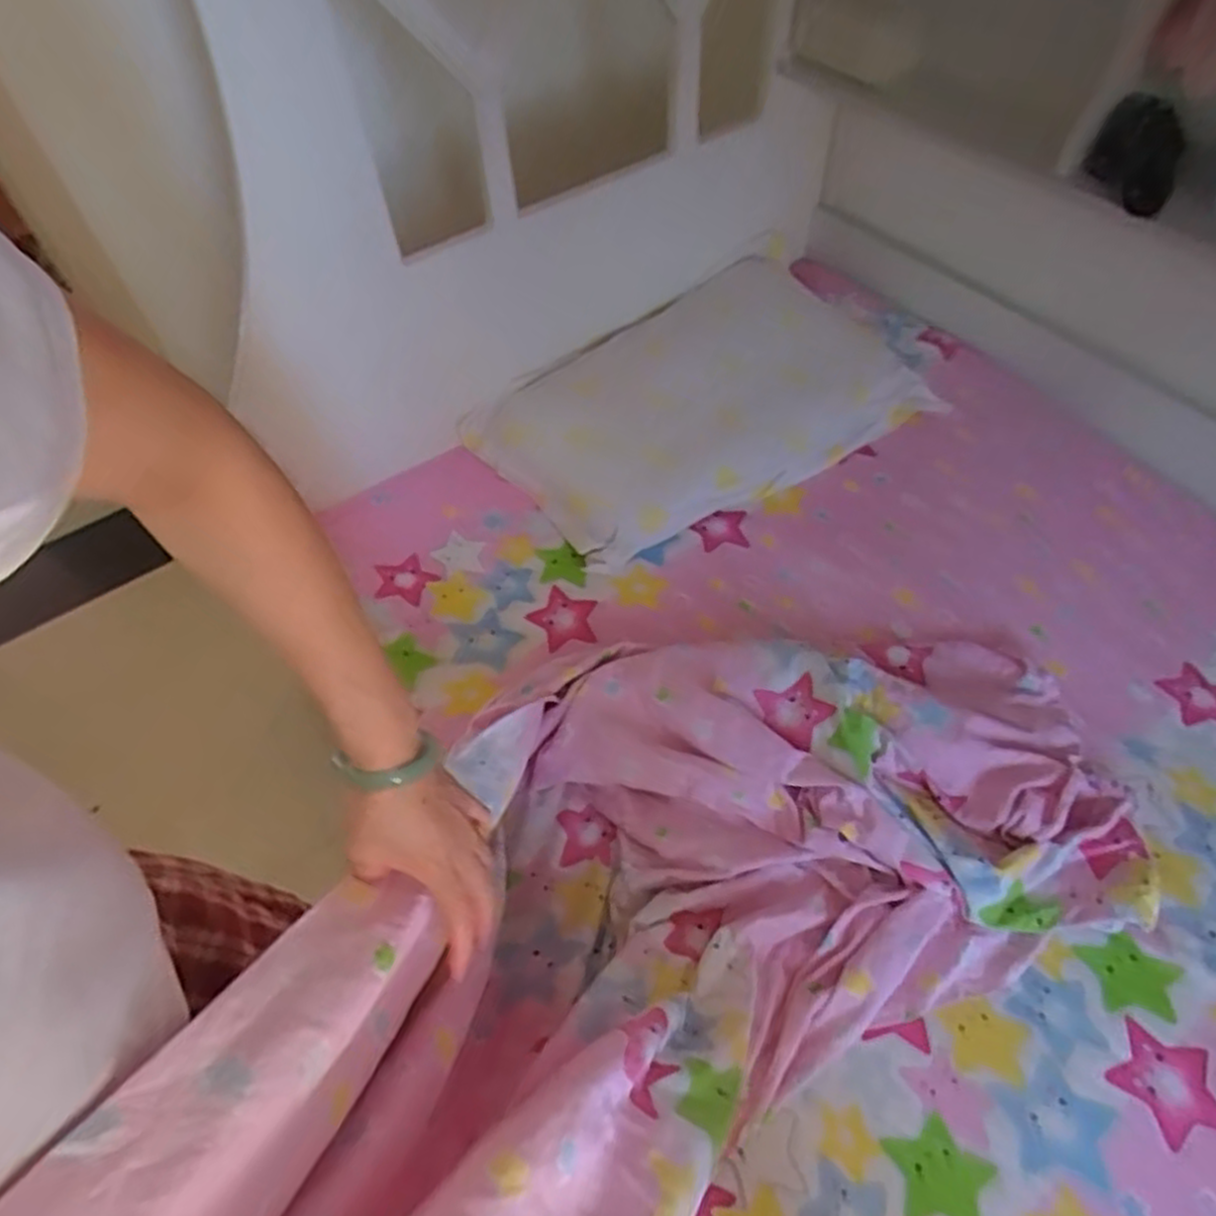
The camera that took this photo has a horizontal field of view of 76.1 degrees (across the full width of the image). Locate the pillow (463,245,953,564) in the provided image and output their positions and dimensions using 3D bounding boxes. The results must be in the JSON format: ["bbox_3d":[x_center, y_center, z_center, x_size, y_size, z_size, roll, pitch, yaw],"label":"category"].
[{"bbox_3d":[0.147,-0.346,1.280,0.676,0.156,0.413,-31,58,-14],"label":"pillow"}]

